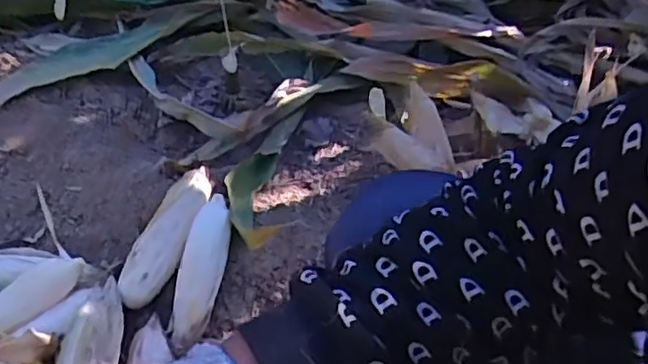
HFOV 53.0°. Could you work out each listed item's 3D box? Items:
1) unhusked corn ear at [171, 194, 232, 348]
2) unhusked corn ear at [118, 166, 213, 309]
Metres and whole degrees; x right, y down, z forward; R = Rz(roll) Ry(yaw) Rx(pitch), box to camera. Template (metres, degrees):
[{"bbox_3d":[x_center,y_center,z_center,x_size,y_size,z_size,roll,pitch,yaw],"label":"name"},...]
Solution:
[{"bbox_3d":[-0.181,0.129,0.962,0.056,0.048,0.230,9,75,9],"label":"unhusked corn ear"},{"bbox_3d":[-0.237,0.082,0.982,0.062,0.044,0.230,26,83,21],"label":"unhusked corn ear"}]

